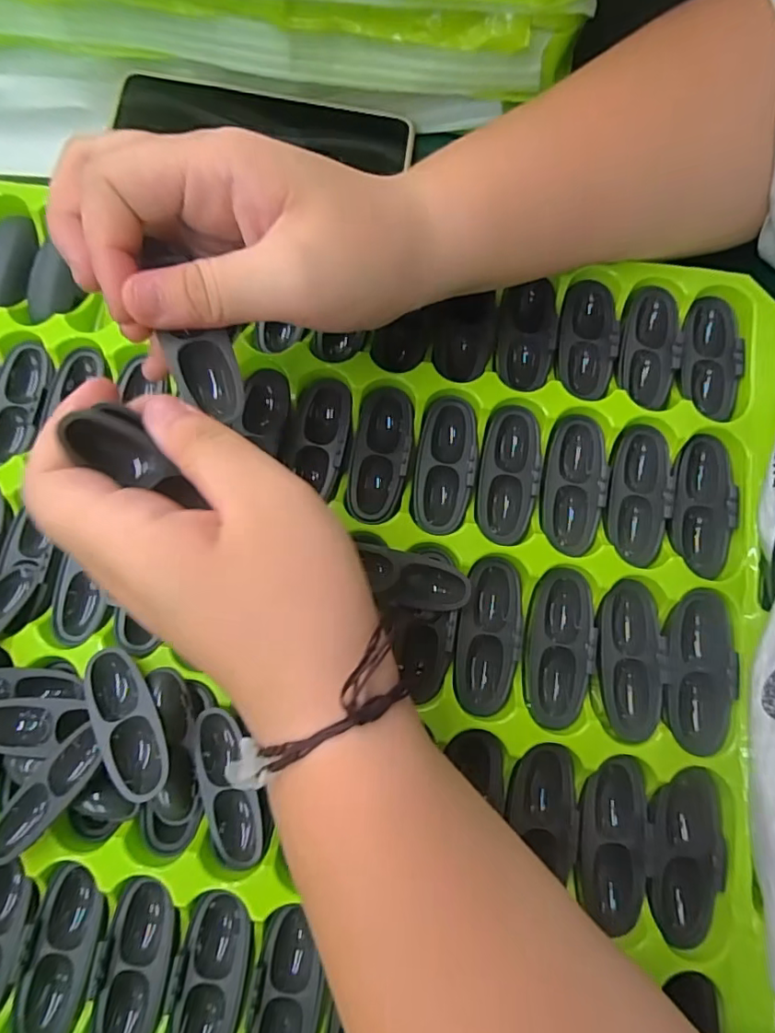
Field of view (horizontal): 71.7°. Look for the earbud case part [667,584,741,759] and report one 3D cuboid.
[{"bbox_3d":[0.136,0.067,0.233,0.028,0.008,0.067,7,77,3],"label":"earbud case part"}]

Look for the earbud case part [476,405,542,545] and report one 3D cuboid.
[{"bbox_3d":[0.058,-0.020,0.257,0.027,0.010,0.067,7,77,3],"label":"earbud case part"}]

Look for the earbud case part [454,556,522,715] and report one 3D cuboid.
[{"bbox_3d":[0.046,0.052,0.241,0.027,0.011,0.067,7,77,3],"label":"earbud case part"}]

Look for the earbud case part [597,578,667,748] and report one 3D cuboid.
[{"bbox_3d":[0.108,0.063,0.239,0.029,0.011,0.067,7,77,2],"label":"earbud case part"}]

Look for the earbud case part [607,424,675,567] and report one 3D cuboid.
[{"bbox_3d":[0.119,-0.011,0.255,0.029,0.008,0.068,8,77,3],"label":"earbud case part"}]

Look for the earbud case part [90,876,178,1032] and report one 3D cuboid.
[{"bbox_3d":[-0.100,0.181,0.212,0.028,0.008,0.063,5,77,2],"label":"earbud case part"}]

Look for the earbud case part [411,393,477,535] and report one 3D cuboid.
[{"bbox_3d":[0.028,-0.025,0.258,0.028,0.008,0.067,7,77,3],"label":"earbud case part"}]

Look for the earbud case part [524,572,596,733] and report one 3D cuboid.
[{"bbox_3d":[0.077,0.059,0.243,0.030,0.010,0.068,11,77,4],"label":"earbud case part"}]

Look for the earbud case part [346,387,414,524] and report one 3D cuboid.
[{"bbox_3d":[-0.003,-0.030,0.256,0.027,0.007,0.066,7,77,3],"label":"earbud case part"}]

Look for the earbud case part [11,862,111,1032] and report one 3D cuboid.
[{"bbox_3d":[-0.128,0.176,0.213,0.033,0.009,0.063,11,77,3],"label":"earbud case part"}]

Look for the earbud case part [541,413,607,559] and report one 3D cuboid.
[{"bbox_3d":[0.089,-0.016,0.255,0.028,0.010,0.067,7,77,3],"label":"earbud case part"}]

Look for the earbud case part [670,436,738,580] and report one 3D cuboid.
[{"bbox_3d":[0.148,-0.006,0.253,0.029,0.010,0.065,8,77,3],"label":"earbud case part"}]

